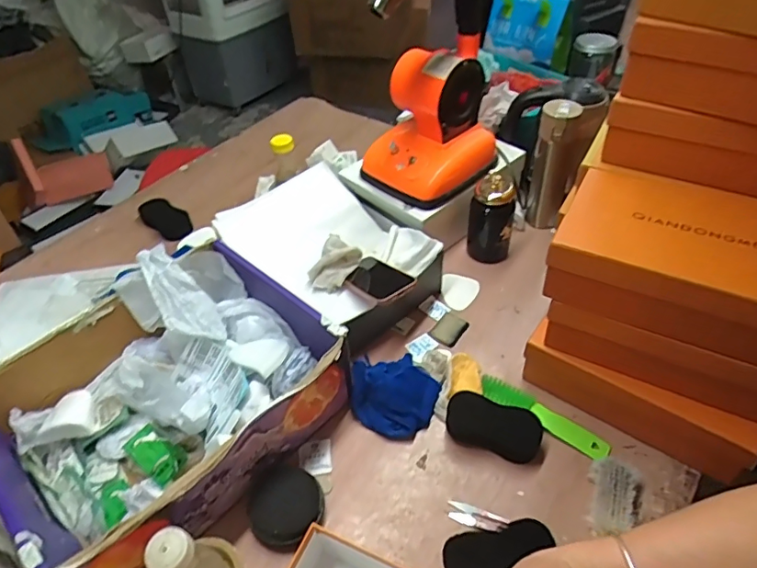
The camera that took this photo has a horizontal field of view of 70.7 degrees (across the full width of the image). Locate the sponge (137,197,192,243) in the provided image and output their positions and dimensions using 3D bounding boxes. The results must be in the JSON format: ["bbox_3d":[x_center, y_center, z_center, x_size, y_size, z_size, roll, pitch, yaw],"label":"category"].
[{"bbox_3d":[-0.448,-0.141,1.127,0.128,0.038,0.070,30,54,29],"label":"sponge"}]

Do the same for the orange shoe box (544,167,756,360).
[{"bbox_3d":[0.373,-0.033,0.644,0.298,0.083,0.200,21,50,22],"label":"orange shoe box"}]

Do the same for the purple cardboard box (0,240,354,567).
[{"bbox_3d":[-0.285,0.148,0.717,0.330,0.132,0.403,30,54,29],"label":"purple cardboard box"}]

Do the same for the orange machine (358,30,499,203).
[{"bbox_3d":[0.091,-0.290,0.941,0.184,0.203,0.206,31,54,30],"label":"orange machine"}]

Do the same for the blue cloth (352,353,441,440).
[{"bbox_3d":[0.024,0.154,0.775,0.126,0.053,0.127,-5,45,-1],"label":"blue cloth"}]

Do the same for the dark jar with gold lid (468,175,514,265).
[{"bbox_3d":[0.202,-0.121,0.959,0.077,0.166,0.069,6,46,9],"label":"dark jar with gold lid"}]

